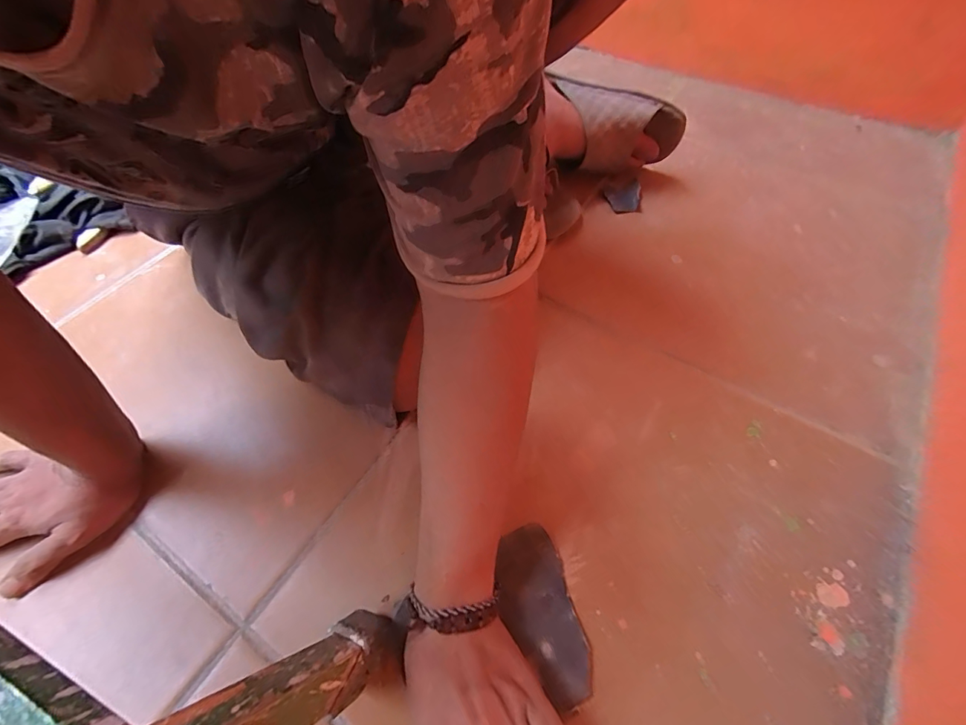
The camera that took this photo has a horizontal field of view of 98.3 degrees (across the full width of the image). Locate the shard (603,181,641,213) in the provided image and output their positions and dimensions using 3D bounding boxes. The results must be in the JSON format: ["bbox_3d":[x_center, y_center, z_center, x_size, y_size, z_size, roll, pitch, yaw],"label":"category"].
[{"bbox_3d":[0.189,-0.220,0.557,0.047,0.014,0.043,-16,58,-9],"label":"shard"}]

